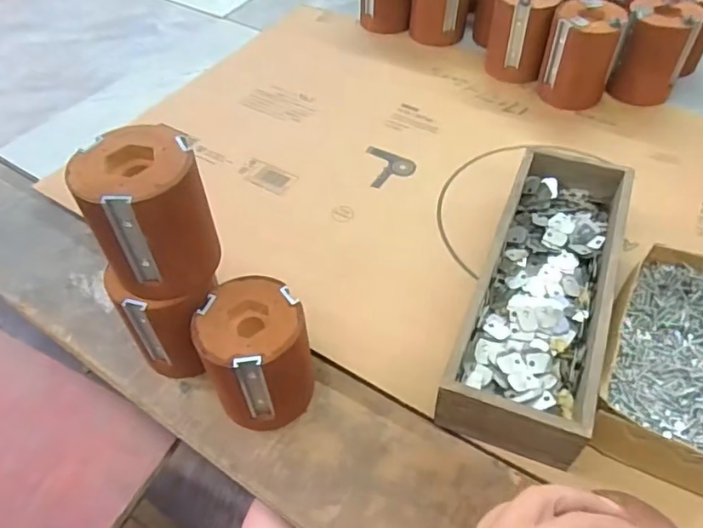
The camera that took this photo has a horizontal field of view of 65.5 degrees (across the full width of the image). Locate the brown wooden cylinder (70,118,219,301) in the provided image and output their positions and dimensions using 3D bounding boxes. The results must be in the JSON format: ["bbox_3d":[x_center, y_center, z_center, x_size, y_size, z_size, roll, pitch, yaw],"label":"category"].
[{"bbox_3d":[-0.139,-0.034,0.389,0.077,0.101,0.075,-20,52,-13],"label":"brown wooden cylinder"}]

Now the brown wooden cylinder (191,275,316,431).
[{"bbox_3d":[-0.071,0.071,0.426,0.075,0.099,0.081,-1,52,1],"label":"brown wooden cylinder"}]

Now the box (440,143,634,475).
[{"bbox_3d":[0.163,0.019,0.465,0.098,0.068,0.291,18,55,15],"label":"box"}]

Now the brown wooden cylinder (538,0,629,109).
[{"bbox_3d":[0.271,-0.246,0.646,0.078,0.100,0.074,21,56,17],"label":"brown wooden cylinder"}]

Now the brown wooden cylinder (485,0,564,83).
[{"bbox_3d":[0.215,-0.293,0.692,0.073,0.101,0.082,18,55,15],"label":"brown wooden cylinder"}]

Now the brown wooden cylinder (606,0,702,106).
[{"bbox_3d":[0.356,-0.253,0.648,0.072,0.099,0.076,17,54,14],"label":"brown wooden cylinder"}]

